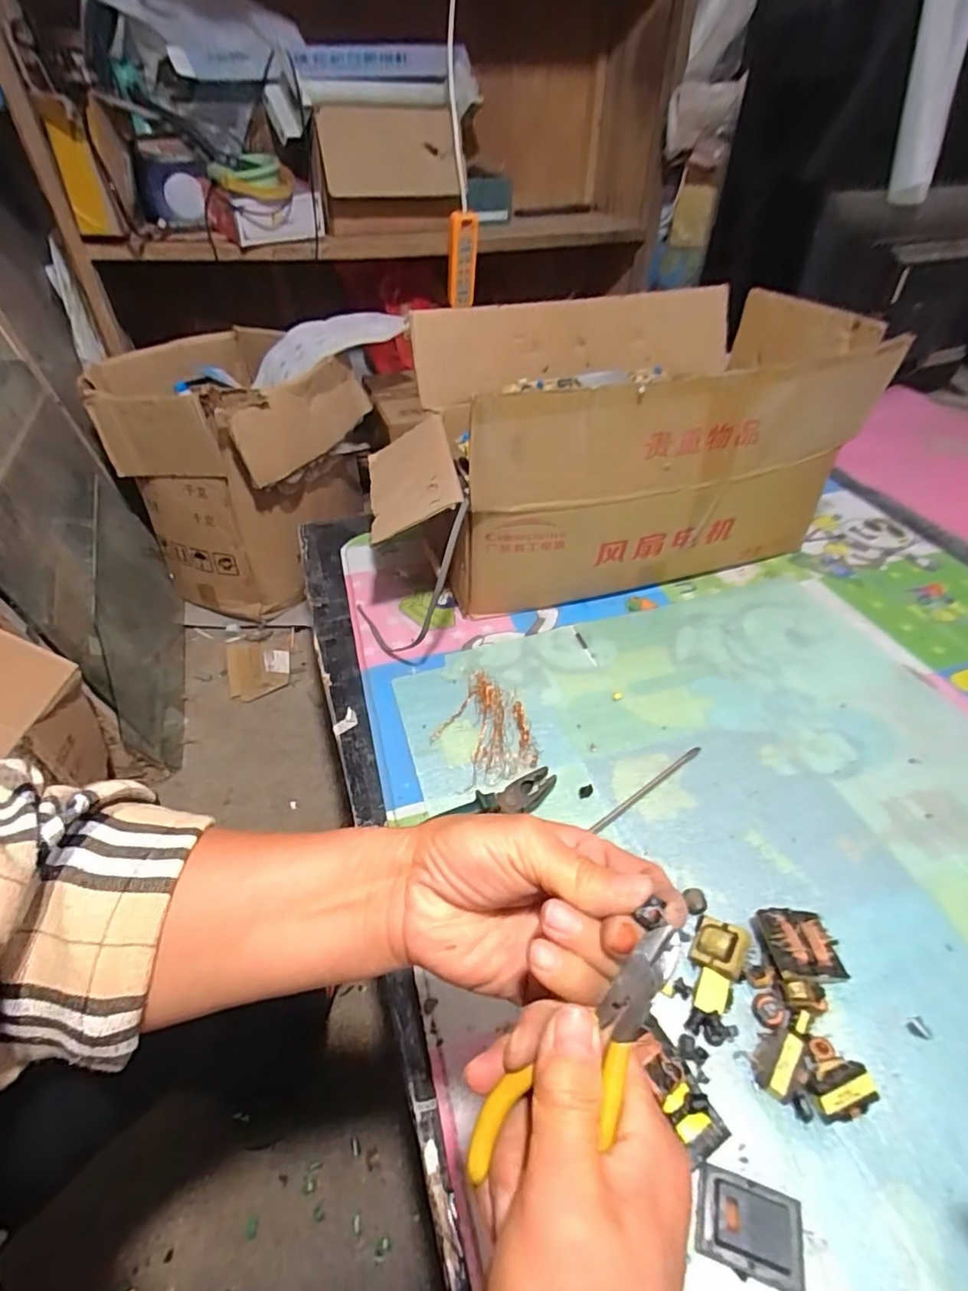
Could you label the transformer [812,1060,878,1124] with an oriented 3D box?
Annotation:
[{"bbox_3d":[0.241,0.300,0.378,0.042,0.017,0.029,-9,42,-8],"label":"transformer"}]

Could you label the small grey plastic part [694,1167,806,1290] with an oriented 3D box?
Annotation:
[{"bbox_3d":[0.157,0.343,0.329,0.061,0.023,0.039,10,43,13],"label":"small grey plastic part"}]

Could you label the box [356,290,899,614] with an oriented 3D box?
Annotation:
[{"bbox_3d":[0.154,-0.292,0.822,0.620,0.302,0.412,-10,42,-10],"label":"box"}]

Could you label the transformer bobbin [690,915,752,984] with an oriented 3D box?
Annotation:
[{"bbox_3d":[0.188,0.240,0.444,0.041,0.023,0.041,8,56,44],"label":"transformer bobbin"}]

